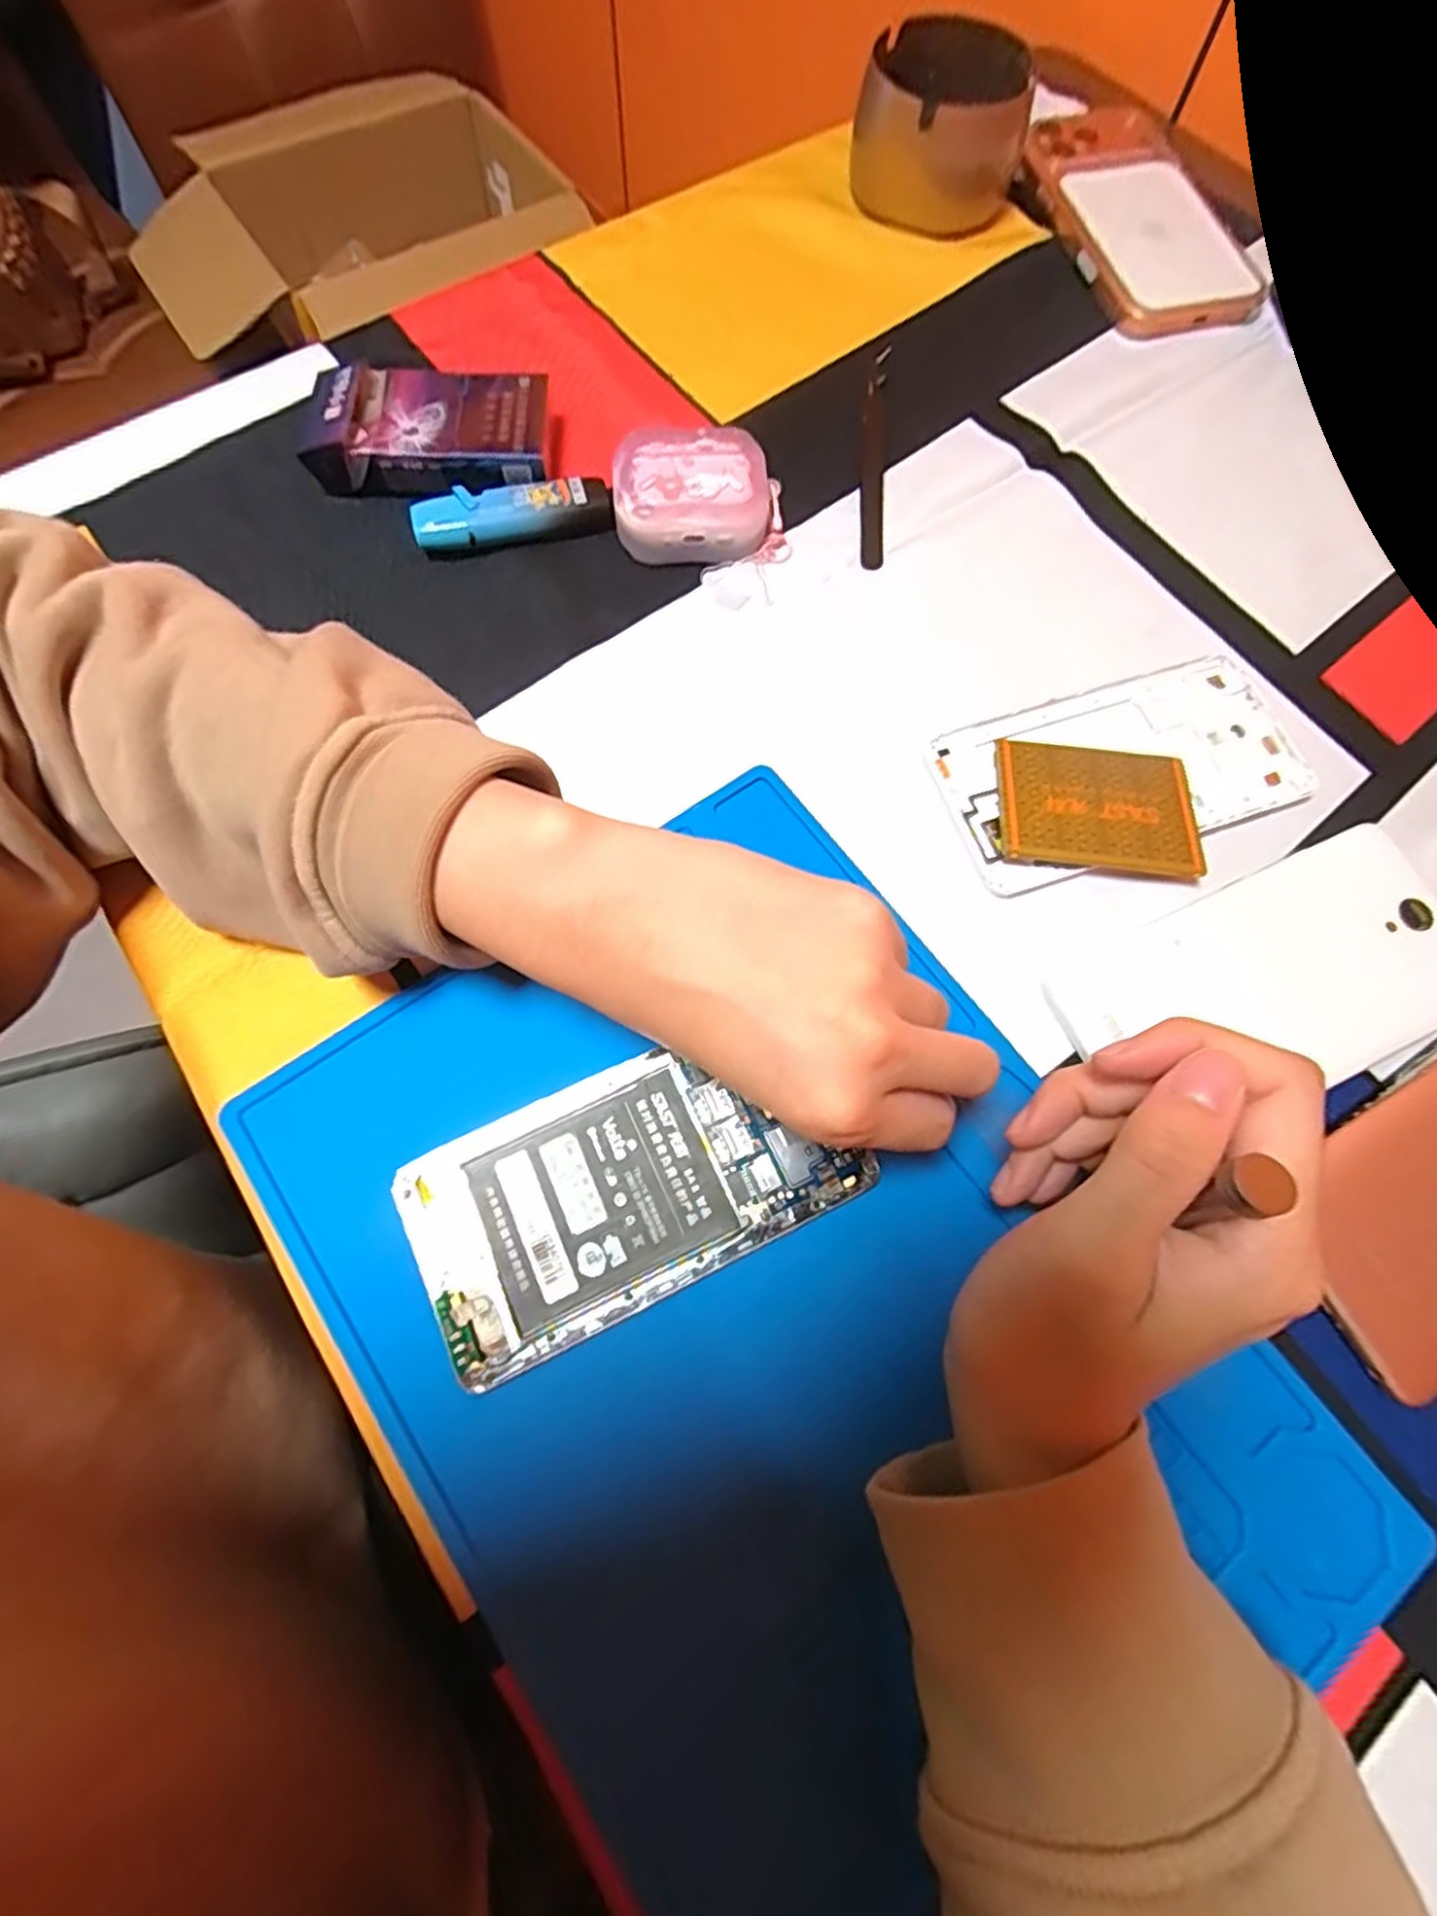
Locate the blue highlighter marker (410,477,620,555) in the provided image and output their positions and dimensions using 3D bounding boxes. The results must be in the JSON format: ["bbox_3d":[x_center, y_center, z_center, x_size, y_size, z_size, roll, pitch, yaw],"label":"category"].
[{"bbox_3d":[-0.088,-0.191,0.317,0.083,0.016,0.022,-15,73,-6],"label":"blue highlighter marker"}]

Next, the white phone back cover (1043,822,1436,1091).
[{"bbox_3d":[0.199,0.009,0.261,0.145,0.007,0.074,-23,74,-9],"label":"white phone back cover"}]

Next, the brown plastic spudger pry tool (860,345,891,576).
[{"bbox_3d":[0.071,-0.230,0.334,0.011,0.010,0.124,4,72,0],"label":"brown plastic spudger pry tool"}]

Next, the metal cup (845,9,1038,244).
[{"bbox_3d":[0.118,-0.442,0.389,0.086,0.047,0.084,0,72,-1],"label":"metal cup"}]

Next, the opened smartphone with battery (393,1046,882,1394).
[{"bbox_3d":[-0.029,0.071,0.234,0.134,0.006,0.070,-24,74,-9],"label":"opened smartphone with battery"}]

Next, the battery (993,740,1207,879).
[{"bbox_3d":[0.144,-0.059,0.280,0.072,0.009,0.055,5,72,0],"label":"battery"}]

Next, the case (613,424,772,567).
[{"bbox_3d":[-0.012,-0.197,0.314,0.064,0.027,0.047,-3,72,-3],"label":"case"}]

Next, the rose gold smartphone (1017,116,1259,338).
[{"bbox_3d":[0.226,-0.396,0.392,0.081,0.015,0.157,-17,75,2],"label":"rose gold smartphone"}]

